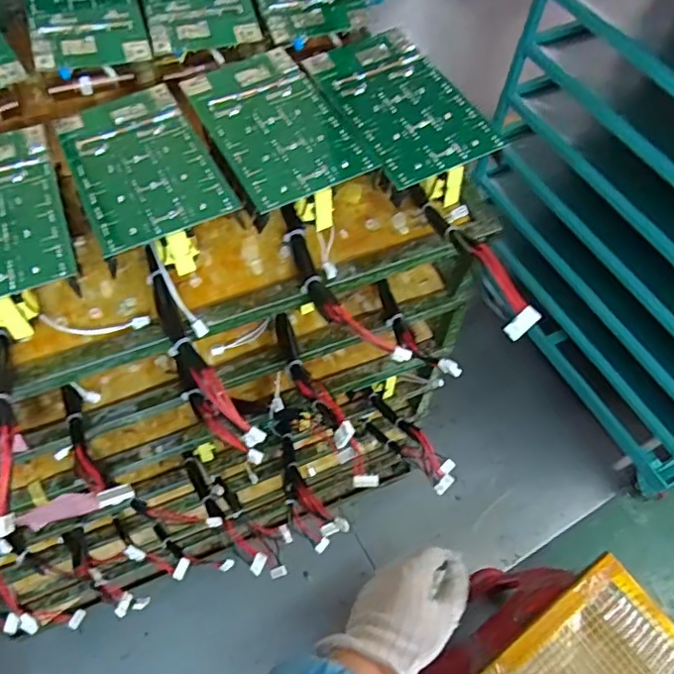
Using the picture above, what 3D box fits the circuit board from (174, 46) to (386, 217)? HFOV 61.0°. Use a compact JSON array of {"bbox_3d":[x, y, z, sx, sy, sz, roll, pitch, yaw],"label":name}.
[{"bbox_3d":[-0.065,-0.221,0.585,0.127,0.007,0.221,-25,60,-13],"label":"circuit board"}]

